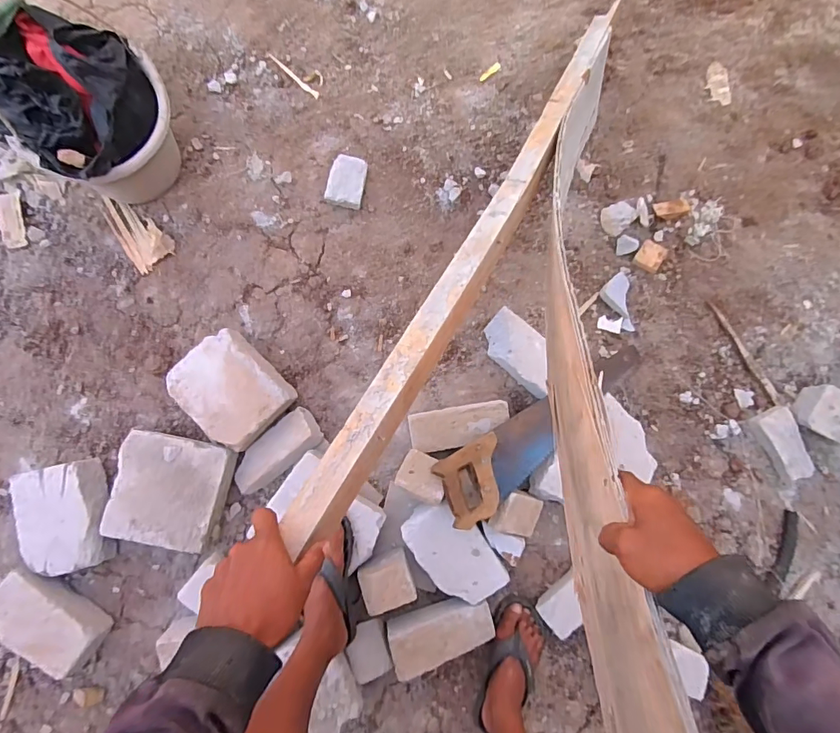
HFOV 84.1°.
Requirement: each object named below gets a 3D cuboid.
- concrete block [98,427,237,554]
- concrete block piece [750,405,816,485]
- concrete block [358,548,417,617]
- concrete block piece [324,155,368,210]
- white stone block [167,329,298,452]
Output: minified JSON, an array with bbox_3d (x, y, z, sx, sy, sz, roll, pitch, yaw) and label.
[{"bbox_3d":[-0.478,0.235,0.900,0.195,0.079,0.200,10,84,6],"label":"concrete block"},{"bbox_3d":[0.786,0.170,1.004,0.076,0.032,0.156,-23,82,2],"label":"concrete block piece"},{"bbox_3d":[-0.060,0.407,0.887,0.094,0.069,0.087,-22,82,2],"label":"concrete block"},{"bbox_3d":[-0.158,-0.402,1.011,0.077,0.045,0.116,13,85,6],"label":"concrete block piece"},{"bbox_3d":[-0.368,0.048,0.922,0.170,0.102,0.197,-42,82,-1],"label":"white stone block"}]

